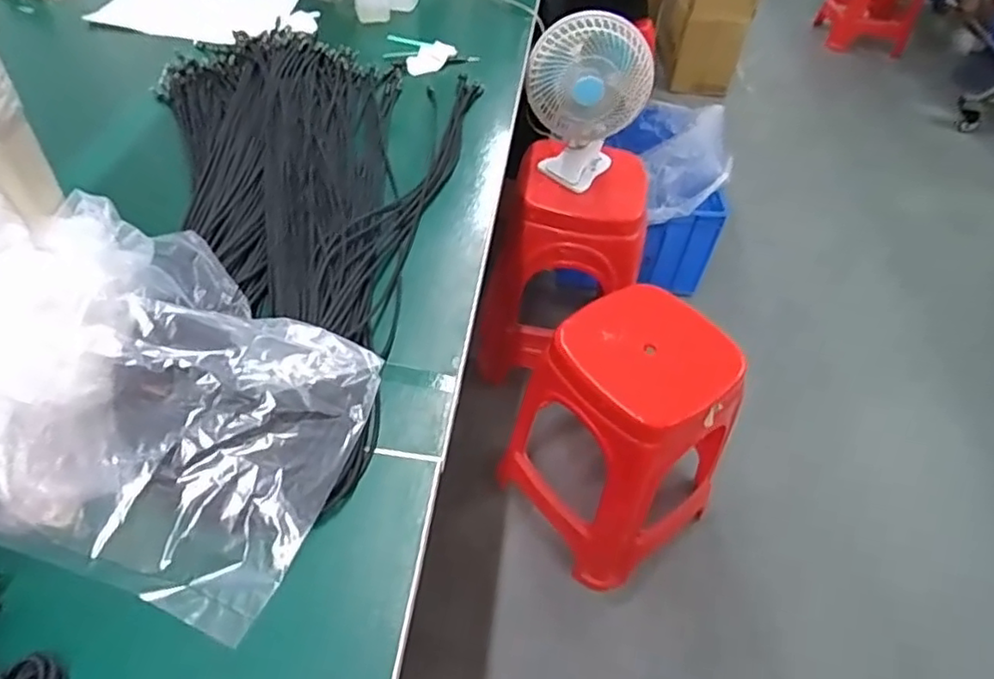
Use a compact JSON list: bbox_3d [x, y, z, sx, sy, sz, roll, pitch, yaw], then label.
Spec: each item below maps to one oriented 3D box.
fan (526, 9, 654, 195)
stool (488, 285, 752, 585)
[{"bbox_3d":[0.164,-0.427,1.161,0.197,0.318,0.129,16,48,8],"label":"fan"},{"bbox_3d":[0.228,0.177,1.164,0.301,0.455,0.304,-25,55,-27],"label":"stool"}]

